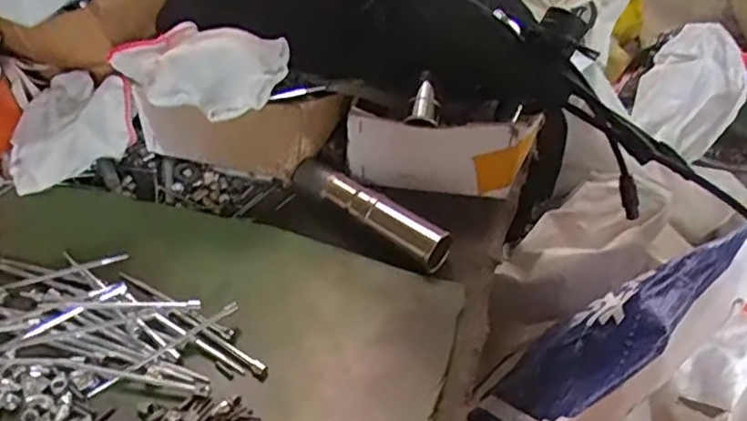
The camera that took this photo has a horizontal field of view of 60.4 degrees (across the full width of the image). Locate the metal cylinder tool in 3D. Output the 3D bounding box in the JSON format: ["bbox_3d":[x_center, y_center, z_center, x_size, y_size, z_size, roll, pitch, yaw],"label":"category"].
[{"bbox_3d":[-0.004,0.000,0.439,0.124,0.023,0.023,30,50,24],"label":"metal cylinder tool"}]

